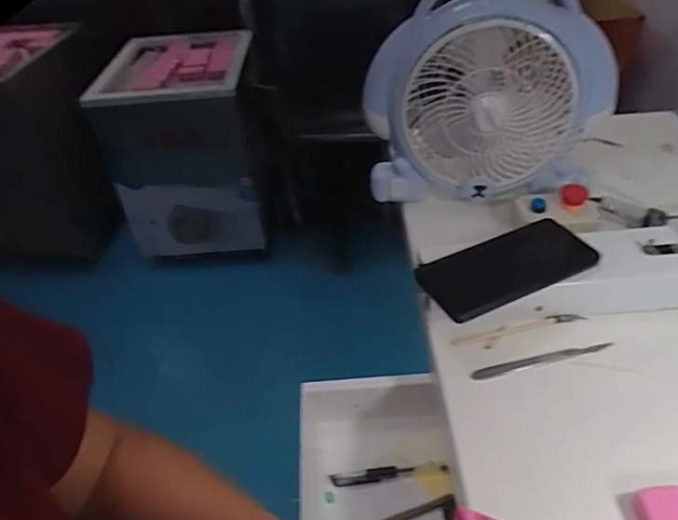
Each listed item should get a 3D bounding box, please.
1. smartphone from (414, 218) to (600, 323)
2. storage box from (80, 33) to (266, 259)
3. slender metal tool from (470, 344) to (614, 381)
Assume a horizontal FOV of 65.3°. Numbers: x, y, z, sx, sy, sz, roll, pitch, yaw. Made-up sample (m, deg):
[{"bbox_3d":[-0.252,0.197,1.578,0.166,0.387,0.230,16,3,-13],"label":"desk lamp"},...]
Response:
[{"bbox_3d":[0.155,0.007,0.495,0.154,0.011,0.077,-22,40,-16],"label":"smartphone"},{"bbox_3d":[-0.455,-0.365,1.672,0.393,0.513,0.596,-5,41,-2],"label":"storage box"},{"bbox_3d":[0.180,0.089,0.471,0.129,0.004,0.012,-11,41,-9],"label":"slender metal tool"}]

